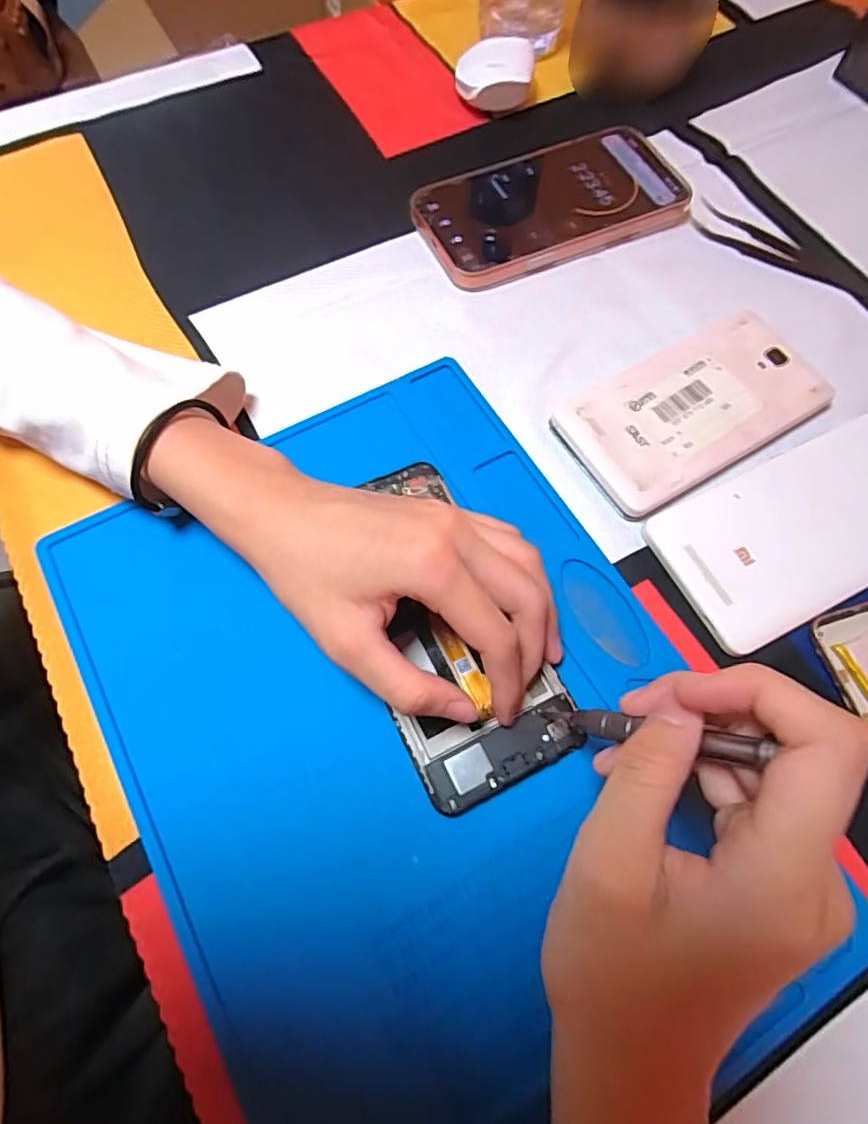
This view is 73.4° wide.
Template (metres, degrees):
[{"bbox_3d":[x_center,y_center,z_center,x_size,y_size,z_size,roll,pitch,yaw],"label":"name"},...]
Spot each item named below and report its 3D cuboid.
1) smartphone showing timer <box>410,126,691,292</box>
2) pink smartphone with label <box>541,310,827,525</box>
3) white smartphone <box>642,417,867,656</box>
[{"bbox_3d":[0.072,-0.224,0.366,0.164,0.016,0.086,-23,70,-11],"label":"smartphone showing timer"},{"bbox_3d":[0.138,-0.079,0.306,0.140,0.011,0.071,-28,71,-12],"label":"pink smartphone with label"},{"bbox_3d":[0.183,-0.018,0.284,0.150,0.008,0.074,-24,70,-11],"label":"white smartphone"}]

